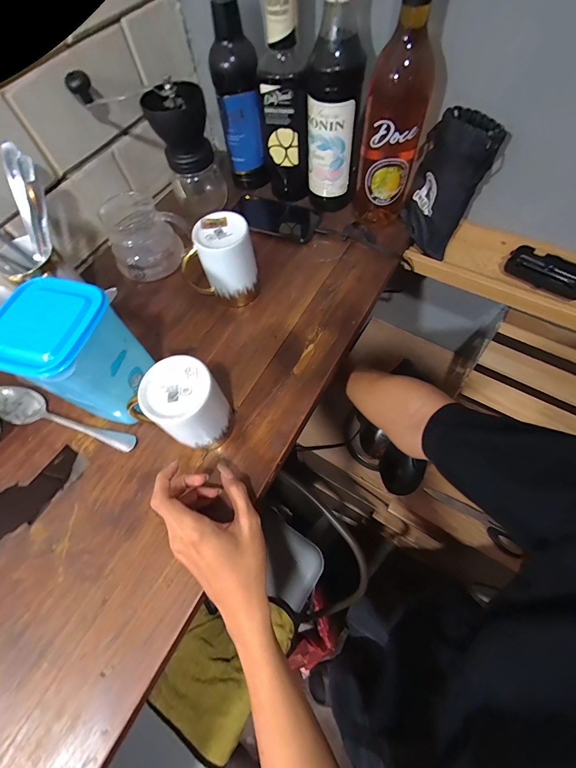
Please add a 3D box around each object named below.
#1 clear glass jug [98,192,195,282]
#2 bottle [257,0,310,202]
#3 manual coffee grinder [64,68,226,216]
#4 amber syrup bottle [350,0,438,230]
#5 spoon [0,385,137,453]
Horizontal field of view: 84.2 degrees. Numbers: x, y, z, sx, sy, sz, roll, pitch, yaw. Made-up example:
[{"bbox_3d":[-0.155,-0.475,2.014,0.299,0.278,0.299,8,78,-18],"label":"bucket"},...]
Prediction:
[{"bbox_3d":[-0.212,-0.220,0.483,0.109,0.096,0.099,-29,67,-10],"label":"clear glass jug"},{"bbox_3d":[-0.008,-0.406,0.448,0.066,0.262,0.082,-5,65,1],"label":"bottle"},{"bbox_3d":[-0.187,-0.372,0.491,0.156,0.186,0.075,2,66,3],"label":"manual coffee grinder"},{"bbox_3d":[0.140,-0.349,0.403,0.083,0.287,0.080,15,67,10],"label":"amber syrup bottle"},{"bbox_3d":[-0.284,0.047,0.394,0.199,0.017,0.042,20,68,11],"label":"spoon"}]

